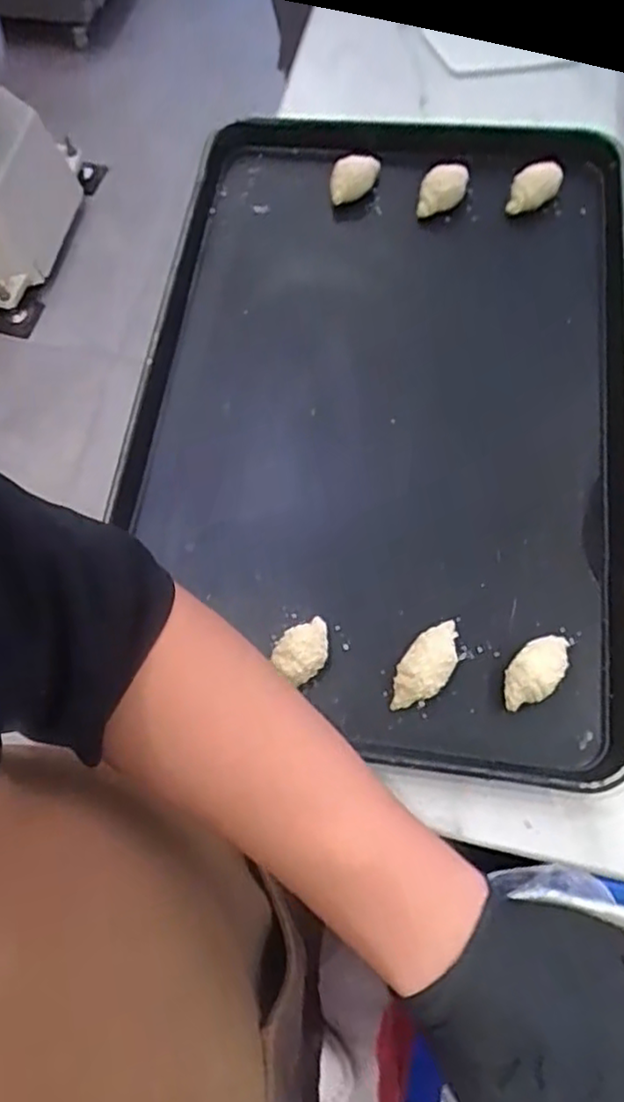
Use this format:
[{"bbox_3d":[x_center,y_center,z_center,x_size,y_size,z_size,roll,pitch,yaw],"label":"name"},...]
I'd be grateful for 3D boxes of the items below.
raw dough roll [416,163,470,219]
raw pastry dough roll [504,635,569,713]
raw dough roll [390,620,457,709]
[{"bbox_3d":[0.122,-0.334,0.637,0.033,0.022,0.058,32,72,13],"label":"raw dough roll"},{"bbox_3d":[0.158,0.085,0.489,0.032,0.029,0.061,40,77,16],"label":"raw pastry dough roll"},{"bbox_3d":[0.083,0.083,0.498,0.032,0.034,0.072,36,76,16],"label":"raw dough roll"}]

